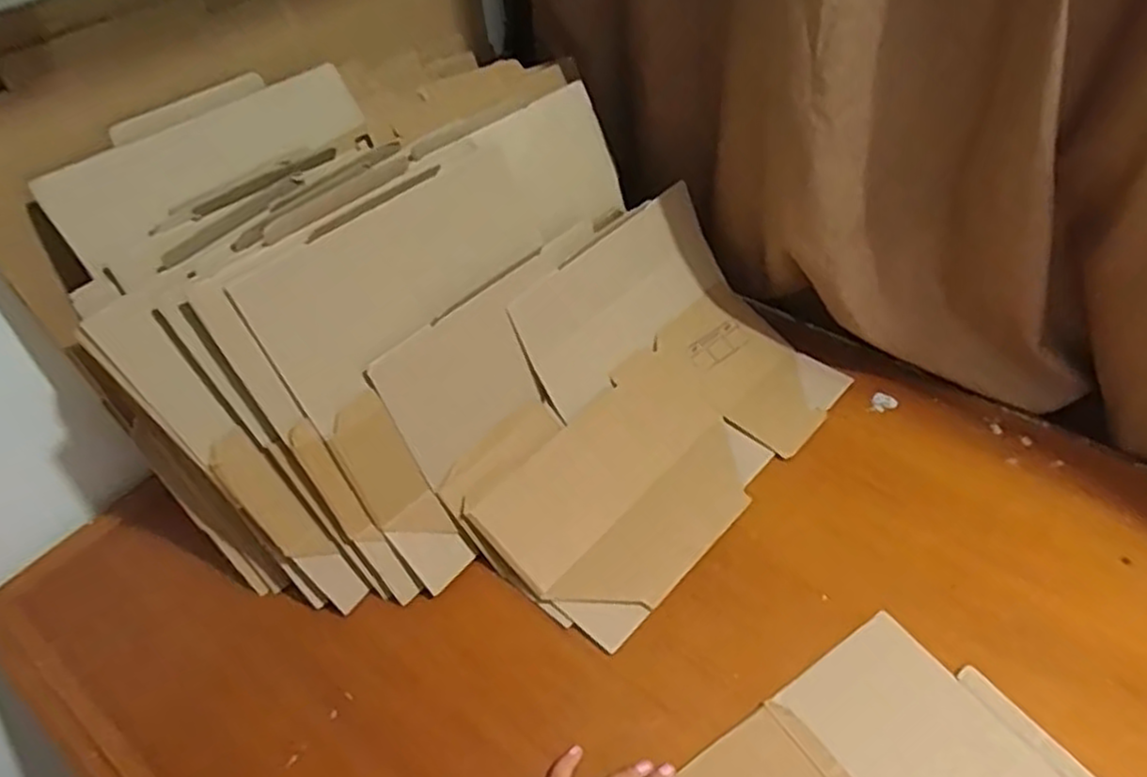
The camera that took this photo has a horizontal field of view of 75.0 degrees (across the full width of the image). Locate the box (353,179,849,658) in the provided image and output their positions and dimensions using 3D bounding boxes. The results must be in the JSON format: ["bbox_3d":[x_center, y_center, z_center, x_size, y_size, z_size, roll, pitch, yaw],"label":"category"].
[{"bbox_3d":[0.066,-0.004,0.707,0.243,0.190,0.400,33,57,30],"label":"box"}]

